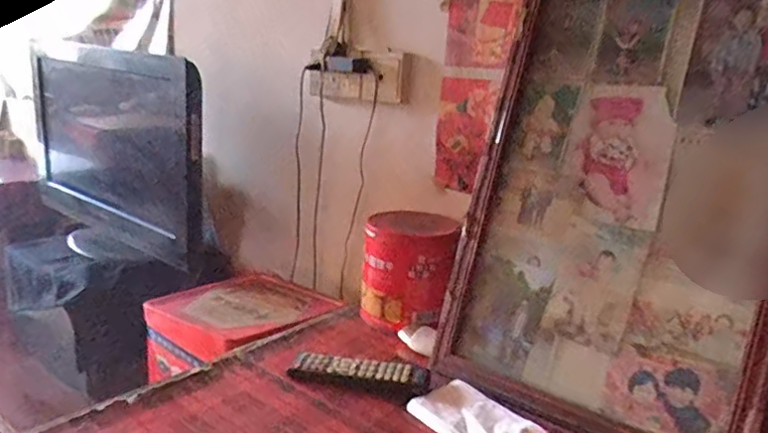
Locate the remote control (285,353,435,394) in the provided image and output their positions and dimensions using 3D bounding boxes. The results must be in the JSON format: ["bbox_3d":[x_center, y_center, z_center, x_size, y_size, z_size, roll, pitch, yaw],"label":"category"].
[{"bbox_3d":[-0.032,0.200,0.719,0.178,0.024,0.044,7,13,9],"label":"remote control"}]

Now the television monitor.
[{"bbox_3d":[-0.624,-0.163,1.246,0.673,0.395,0.086,15,17,37],"label":"television monitor"}]

